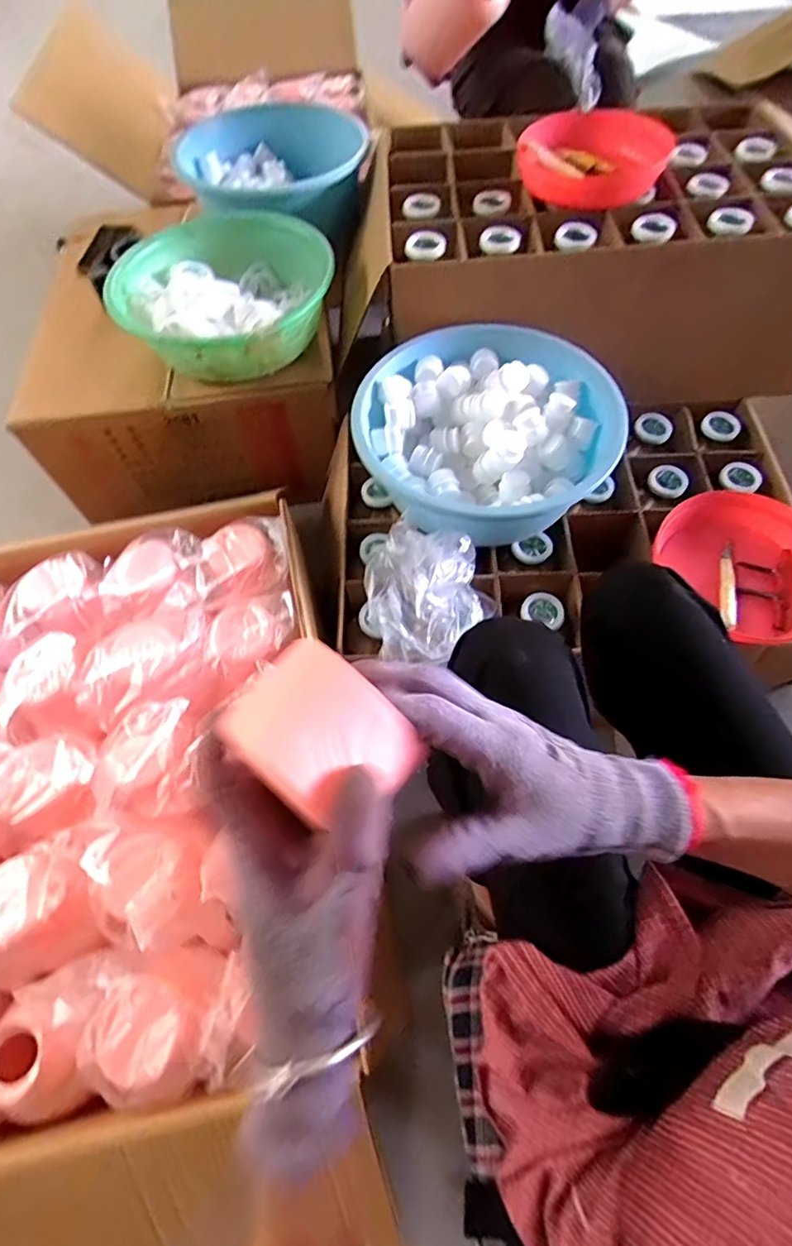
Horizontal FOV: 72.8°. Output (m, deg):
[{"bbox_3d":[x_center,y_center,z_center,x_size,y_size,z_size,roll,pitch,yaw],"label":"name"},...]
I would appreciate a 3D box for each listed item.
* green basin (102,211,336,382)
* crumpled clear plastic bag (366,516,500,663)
[{"bbox_3d":[-0.303,-0.560,0.922,0.371,0.112,0.360,-1,63,2],"label":"green basin"},{"bbox_3d":[0.029,-0.042,0.724,0.185,0.109,0.172,38,71,20],"label":"crumpled clear plastic bag"}]

